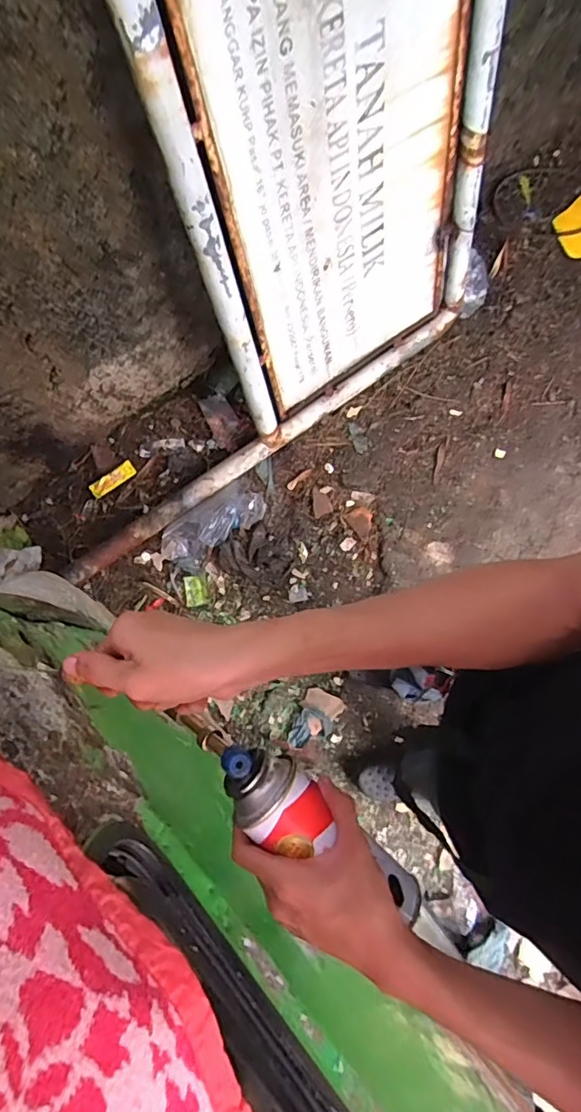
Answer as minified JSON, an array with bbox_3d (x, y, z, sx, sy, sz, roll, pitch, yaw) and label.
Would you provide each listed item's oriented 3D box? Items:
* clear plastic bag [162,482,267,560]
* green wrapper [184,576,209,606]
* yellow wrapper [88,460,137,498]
[{"bbox_3d":[-0.204,-0.082,1.420,0.294,0.070,0.110,-36,77,-7],"label":"clear plastic bag"},{"bbox_3d":[-0.251,0.092,1.432,0.061,0.004,0.078,-7,90,-8],"label":"green wrapper"},{"bbox_3d":[-0.463,-0.198,1.409,0.127,0.013,0.044,-35,90,2],"label":"yellow wrapper"}]

